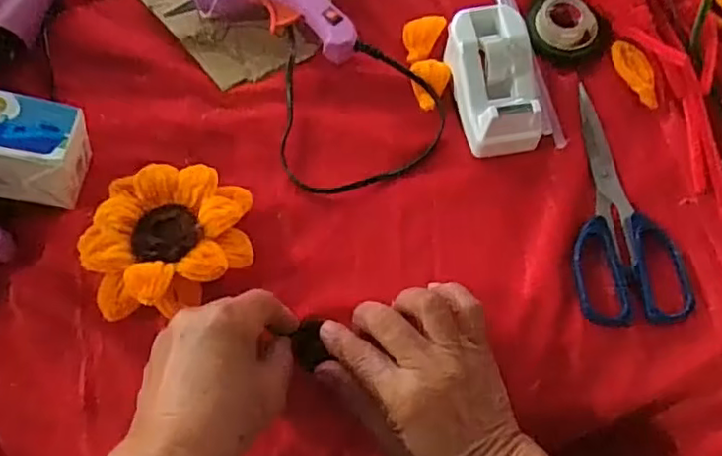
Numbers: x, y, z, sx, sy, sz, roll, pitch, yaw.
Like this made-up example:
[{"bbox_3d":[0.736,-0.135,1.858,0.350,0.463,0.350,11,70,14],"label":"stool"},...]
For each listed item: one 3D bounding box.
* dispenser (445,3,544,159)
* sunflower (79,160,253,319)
[{"bbox_3d":[0.095,-0.105,0.448,0.057,0.038,0.101,-11,68,-6],"label":"dispenser"},{"bbox_3d":[-0.125,0.006,0.409,0.101,0.033,0.094,0,72,-1],"label":"sunflower"}]

